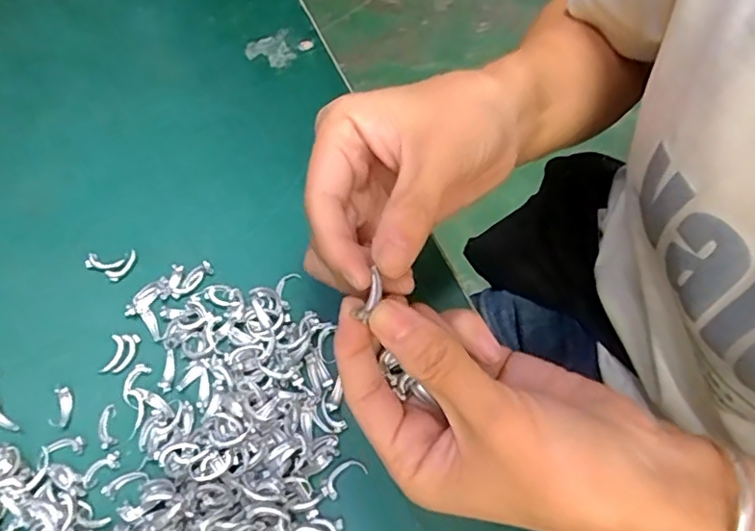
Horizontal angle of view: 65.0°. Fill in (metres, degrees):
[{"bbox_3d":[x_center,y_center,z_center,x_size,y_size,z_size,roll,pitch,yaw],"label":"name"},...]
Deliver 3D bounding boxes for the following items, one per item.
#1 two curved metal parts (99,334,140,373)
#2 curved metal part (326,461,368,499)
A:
[{"bbox_3d":[-0.134,0.045,0.307,0.013,0.004,0.021,9,63,6],"label":"two curved metal parts"},{"bbox_3d":[-0.016,0.099,0.279,0.021,0.005,0.011,-35,67,-16],"label":"curved metal part"}]

